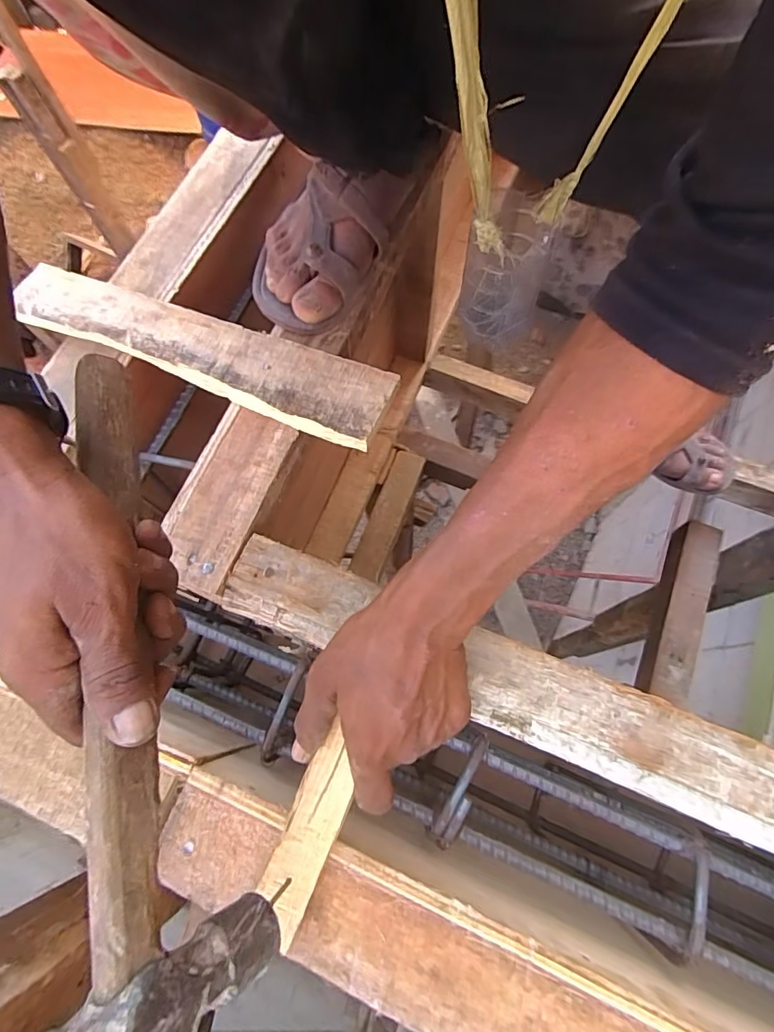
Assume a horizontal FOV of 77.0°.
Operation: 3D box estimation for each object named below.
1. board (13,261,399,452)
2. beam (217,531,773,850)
[{"bbox_3d":[-0.162,-0.143,0.415,0.343,0.017,0.065,21,72,10],"label":"board"},{"bbox_3d":[0.233,0.169,0.298,0.745,0.024,0.059,21,72,10],"label":"beam"}]

